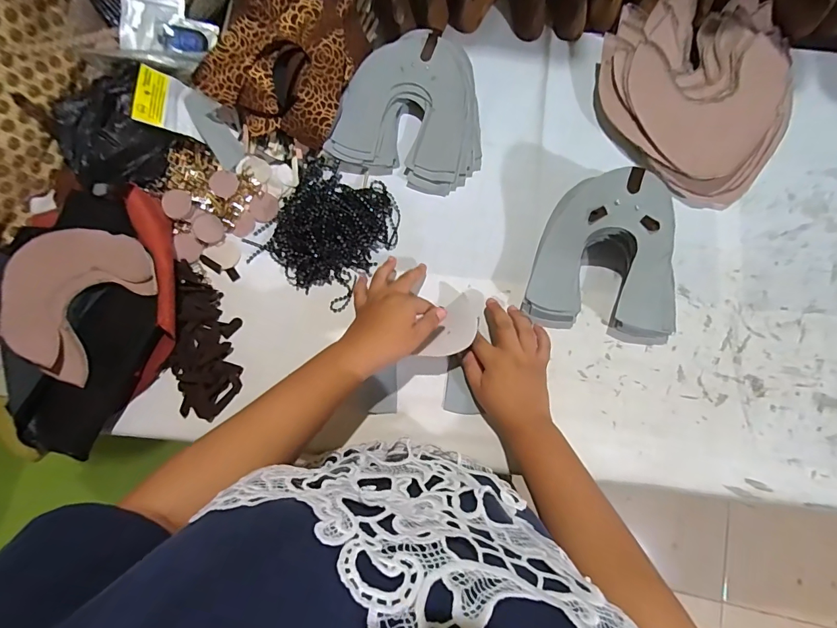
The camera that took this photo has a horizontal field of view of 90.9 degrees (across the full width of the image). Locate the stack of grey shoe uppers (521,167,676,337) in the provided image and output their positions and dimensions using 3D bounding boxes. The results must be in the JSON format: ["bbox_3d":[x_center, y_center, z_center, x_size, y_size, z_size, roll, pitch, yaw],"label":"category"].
[{"bbox_3d":[0.213,-0.065,0.455,0.156,0.086,0.149,13,78,3],"label":"stack of grey shoe uppers"}]

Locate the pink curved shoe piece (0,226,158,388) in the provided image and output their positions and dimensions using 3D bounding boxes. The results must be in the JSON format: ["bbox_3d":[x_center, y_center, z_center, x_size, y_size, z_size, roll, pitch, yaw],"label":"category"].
[{"bbox_3d":[-0.398,-0.034,0.475,0.185,0.042,0.160,39,81,8],"label":"pink curved shoe piece"}]

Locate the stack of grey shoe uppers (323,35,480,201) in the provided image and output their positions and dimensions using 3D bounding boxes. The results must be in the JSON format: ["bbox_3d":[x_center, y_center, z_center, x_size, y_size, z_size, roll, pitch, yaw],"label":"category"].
[{"bbox_3d":[0.000,-0.261,0.524,0.178,0.032,0.188,17,79,4],"label":"stack of grey shoe uppers"}]

